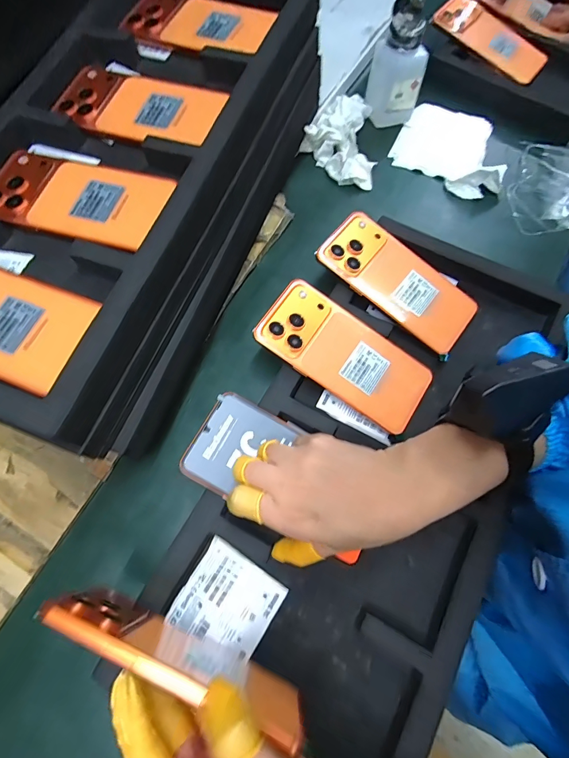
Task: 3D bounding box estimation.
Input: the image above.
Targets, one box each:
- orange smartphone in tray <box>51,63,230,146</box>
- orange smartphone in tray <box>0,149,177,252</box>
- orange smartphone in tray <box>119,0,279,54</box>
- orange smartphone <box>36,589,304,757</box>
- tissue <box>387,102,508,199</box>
[{"bbox_3d":[-0.136,-0.254,0.343,0.158,0.015,0.077,17,70,10],"label":"orange smartphone in tray"},{"bbox_3d":[-0.176,-0.153,0.312,0.157,0.010,0.078,15,69,9],"label":"orange smartphone in tray"},{"bbox_3d":[-0.090,-0.358,0.374,0.153,0.016,0.066,23,71,11],"label":"orange smartphone in tray"},{"bbox_3d":[-0.062,0.170,0.231,0.155,0.081,0.014,24,74,8],"label":"orange smartphone"},{"bbox_3d":[0.221,-0.303,0.483,0.142,0.029,0.124,26,71,13],"label":"tissue"}]

